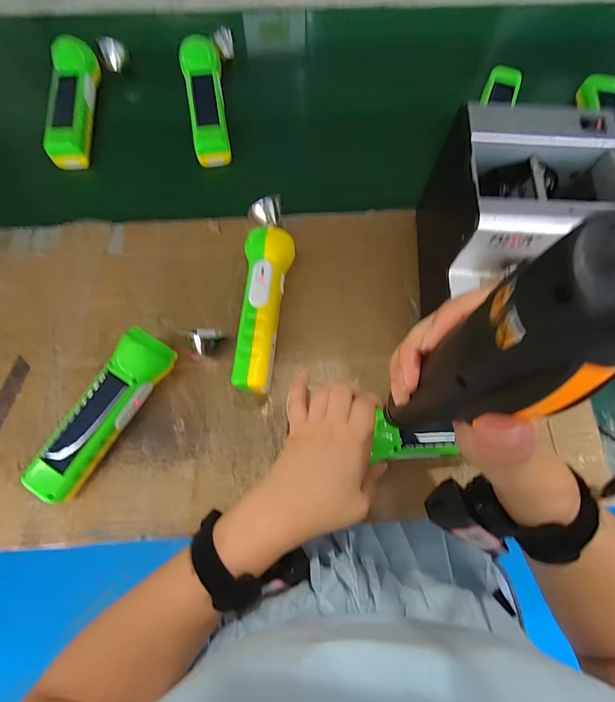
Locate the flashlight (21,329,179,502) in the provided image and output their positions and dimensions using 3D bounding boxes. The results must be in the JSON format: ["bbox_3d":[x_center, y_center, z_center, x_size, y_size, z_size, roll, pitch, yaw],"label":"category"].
[{"bbox_3d":[-0.187,0.057,0.341,0.041,0.047,0.159,32,74,9],"label":"flashlight"}]

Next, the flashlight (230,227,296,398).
[{"bbox_3d":[-0.047,-0.042,0.374,0.040,0.051,0.166,8,71,2],"label":"flashlight"}]

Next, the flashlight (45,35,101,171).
[{"bbox_3d":[-0.302,-0.322,0.479,0.046,0.046,0.181,-3,71,-2],"label":"flashlight"}]

